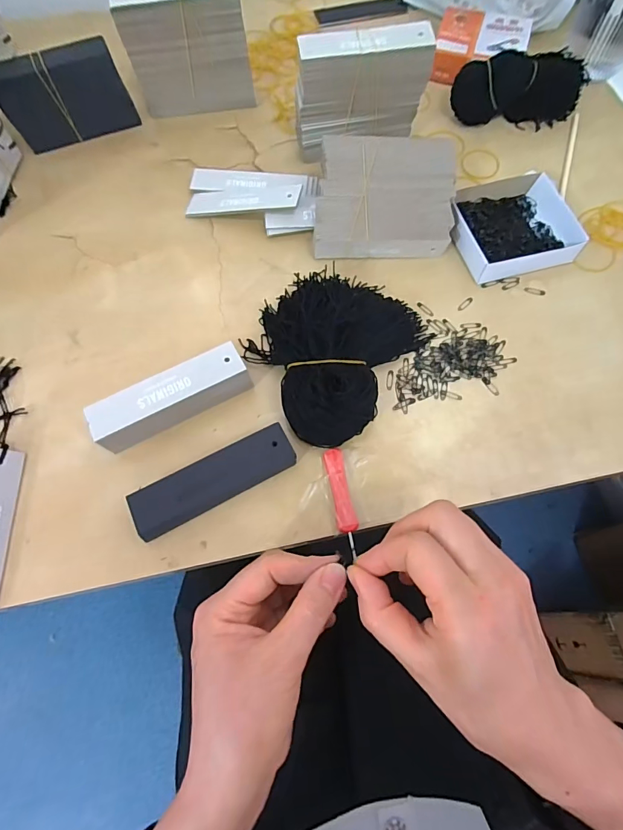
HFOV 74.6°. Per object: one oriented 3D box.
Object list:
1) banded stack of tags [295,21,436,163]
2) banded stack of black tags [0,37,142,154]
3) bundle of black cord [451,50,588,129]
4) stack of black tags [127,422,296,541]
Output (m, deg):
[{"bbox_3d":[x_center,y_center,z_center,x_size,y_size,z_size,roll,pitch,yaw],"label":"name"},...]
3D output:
[{"bbox_3d":[0.049,-0.330,0.424,0.131,0.101,0.027,-11,69,-4],"label":"banded stack of tags"},{"bbox_3d":[-0.270,-0.352,0.451,0.126,0.082,0.032,-24,70,-9],"label":"banded stack of black tags"},{"bbox_3d":[0.242,-0.377,0.475,0.146,0.056,0.045,-2,68,-1],"label":"bundle of black cord"},{"bbox_3d":[-0.074,0.051,0.316,0.125,0.023,0.035,-26,70,-10],"label":"stack of black tags"}]

